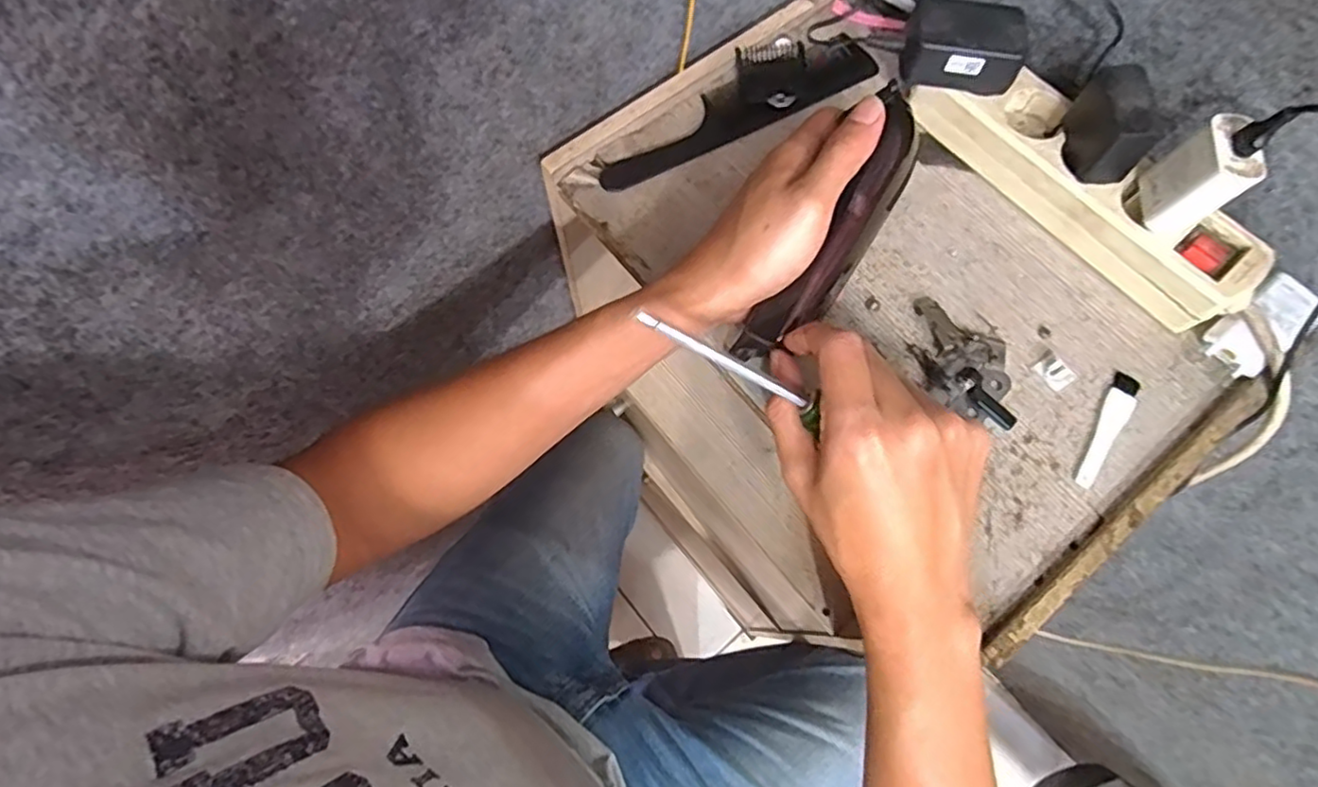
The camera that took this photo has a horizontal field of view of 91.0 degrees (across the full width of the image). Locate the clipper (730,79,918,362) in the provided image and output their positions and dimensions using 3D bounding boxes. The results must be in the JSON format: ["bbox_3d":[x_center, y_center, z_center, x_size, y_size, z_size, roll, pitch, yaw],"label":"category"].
[{"bbox_3d":[0.097,-0.085,0.361,0.038,0.033,0.162,35,102,11],"label":"clipper"}]

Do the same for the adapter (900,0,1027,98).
[{"bbox_3d":[0.189,-0.216,0.405,0.068,0.032,0.047,3,71,1],"label":"adapter"}]

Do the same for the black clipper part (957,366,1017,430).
[{"bbox_3d":[0.194,0.003,0.382,0.014,0.009,0.042,-39,76,-12],"label":"black clipper part"}]

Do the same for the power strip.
[{"bbox_3d":[0.264,-0.134,0.406,0.222,0.033,0.062,43,76,13],"label":"power strip"}]

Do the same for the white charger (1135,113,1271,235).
[{"bbox_3d":[0.295,-0.117,0.354,0.023,0.055,0.036,3,71,1],"label":"white charger"}]

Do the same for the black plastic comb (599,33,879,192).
[{"bbox_3d":[0.053,-0.198,0.453,0.210,0.011,0.046,-24,73,-8],"label":"black plastic comb"}]

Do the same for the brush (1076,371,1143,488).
[{"bbox_3d":[0.264,0.021,0.378,0.015,0.004,0.079,32,74,10],"label":"brush"}]

